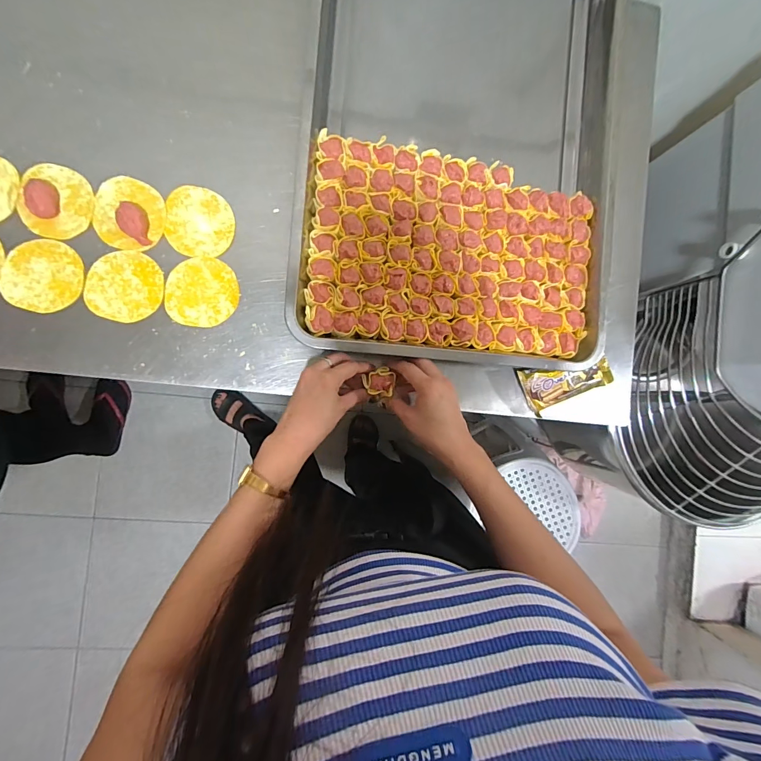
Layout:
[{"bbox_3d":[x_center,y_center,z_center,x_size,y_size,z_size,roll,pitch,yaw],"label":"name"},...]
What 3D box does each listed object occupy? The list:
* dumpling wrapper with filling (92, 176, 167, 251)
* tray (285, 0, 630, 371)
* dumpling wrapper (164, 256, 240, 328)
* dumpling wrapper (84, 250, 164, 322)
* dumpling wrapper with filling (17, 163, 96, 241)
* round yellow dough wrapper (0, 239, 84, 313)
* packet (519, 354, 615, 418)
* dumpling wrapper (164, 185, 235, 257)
[{"bbox_3d":[-0.296,-0.198,0.438,0.078,0.025,0.082,0,89,-8],"label":"dumpling wrapper with filling"},{"bbox_3d":[0.101,-0.329,0.490,0.388,0.070,0.612,5,88,-8],"label":"tray"},{"bbox_3d":[-0.216,-0.107,0.459,0.082,0.004,0.082,0,89,-8],"label":"dumpling wrapper"},{"bbox_3d":[-0.303,-0.112,0.449,0.081,0.004,0.082,0,88,-11],"label":"dumpling wrapper"},{"bbox_3d":[-0.378,-0.209,0.431,0.082,0.021,0.079,34,85,-6],"label":"dumpling wrapper with filling"},{"bbox_3d":[-0.391,-0.120,0.436,0.084,0.005,0.080,0,92,-11],"label":"round yellow dough wrapper"},{"bbox_3d":[0.249,0.005,0.496,0.125,0.016,0.057,-11,90,-8],"label":"packet"},{"bbox_3d":[-0.219,-0.193,0.459,0.077,0.004,0.083,0,89,-8],"label":"dumpling wrapper"}]

